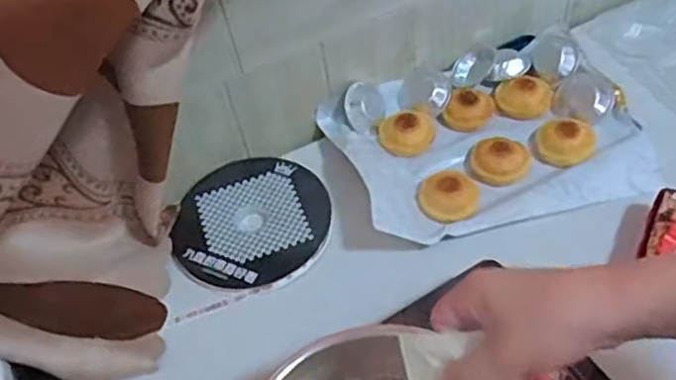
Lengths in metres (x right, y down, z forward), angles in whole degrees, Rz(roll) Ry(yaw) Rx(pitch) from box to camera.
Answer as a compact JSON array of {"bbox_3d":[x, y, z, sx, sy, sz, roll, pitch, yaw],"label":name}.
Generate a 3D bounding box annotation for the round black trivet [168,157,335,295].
[{"bbox_3d":[-0.096,0.036,0.784,0.174,0.020,0.173,-4,50,5],"label":"round black trivet"}]

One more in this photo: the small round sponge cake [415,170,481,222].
[{"bbox_3d":[0.122,0.008,0.765,0.066,0.026,0.056,6,52,13],"label":"small round sponge cake"}]

